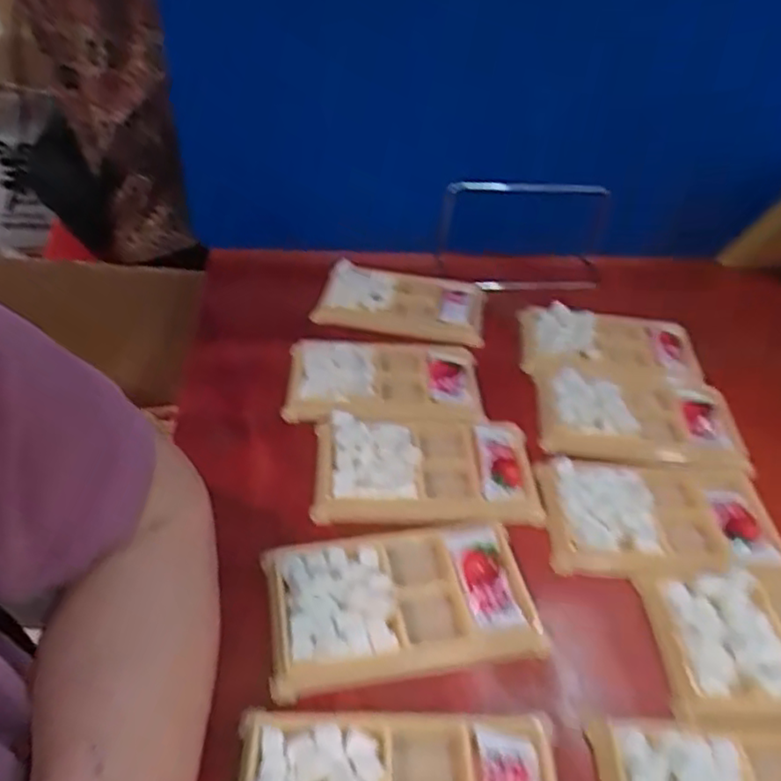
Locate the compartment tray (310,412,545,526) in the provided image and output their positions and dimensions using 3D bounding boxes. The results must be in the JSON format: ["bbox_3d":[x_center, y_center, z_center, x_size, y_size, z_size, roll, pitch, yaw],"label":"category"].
[{"bbox_3d":[0.022,0.047,0.407,0.134,0.020,0.084,1,40,-4],"label":"compartment tray"}]

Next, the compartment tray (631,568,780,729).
[{"bbox_3d":[0.203,0.128,0.330,0.136,0.017,0.084,3,40,-1],"label":"compartment tray"}]

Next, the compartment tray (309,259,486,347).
[{"bbox_3d":[0.011,-0.076,0.551,0.137,0.013,0.086,10,40,7],"label":"compartment tray"}]

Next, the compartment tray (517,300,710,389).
[{"bbox_3d":[0.177,-0.037,0.531,0.141,0.018,0.089,5,40,1],"label":"compartment tray"}]

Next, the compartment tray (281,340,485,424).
[{"bbox_3d":[-0.004,-0.009,0.471,0.137,0.012,0.082,1,40,-4],"label":"compartment tray"}]

